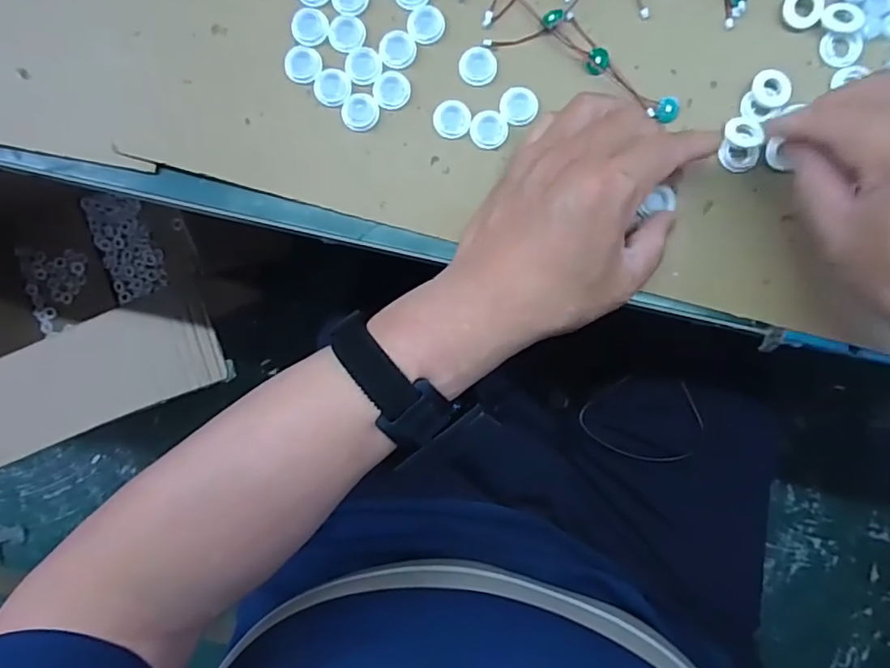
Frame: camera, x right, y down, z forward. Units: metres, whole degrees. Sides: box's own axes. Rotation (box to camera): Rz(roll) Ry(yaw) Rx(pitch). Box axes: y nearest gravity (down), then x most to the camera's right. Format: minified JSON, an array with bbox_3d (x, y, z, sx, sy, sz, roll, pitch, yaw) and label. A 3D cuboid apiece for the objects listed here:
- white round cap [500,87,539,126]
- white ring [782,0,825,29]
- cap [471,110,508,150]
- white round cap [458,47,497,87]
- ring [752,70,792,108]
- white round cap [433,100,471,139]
[{"bbox_3d":[0.045,-0.140,0.344,0.023,0.004,0.022,0,88,3],"label":"white round cap"},{"bbox_3d":[0.215,-0.196,0.337,0.022,0.004,0.024,0,88,3],"label":"white ring"},{"bbox_3d":[0.027,-0.125,0.346,0.022,0.004,0.023,0,88,3],"label":"cap"},{"bbox_3d":[0.021,-0.164,0.347,0.024,0.004,0.023,0,88,3],"label":"white round cap"},{"bbox_3d":[0.196,-0.146,0.337,0.025,0.006,0.022,-6,88,3],"label":"ring"},{"bbox_3d":[0.004,-0.132,0.346,0.022,0.004,0.022,0,88,3],"label":"white round cap"}]

